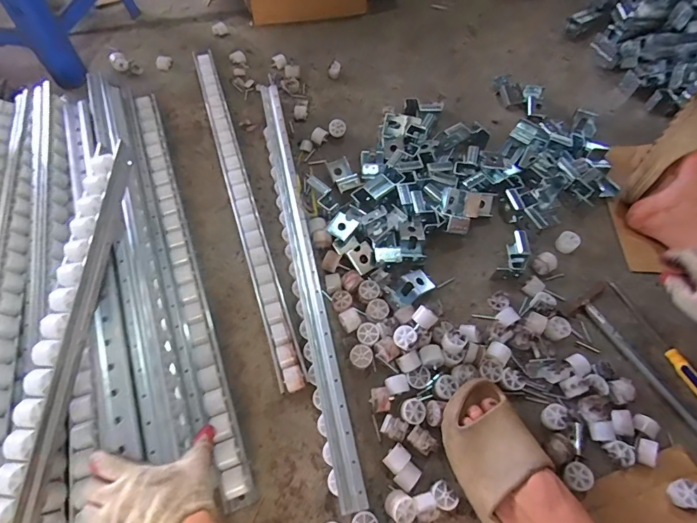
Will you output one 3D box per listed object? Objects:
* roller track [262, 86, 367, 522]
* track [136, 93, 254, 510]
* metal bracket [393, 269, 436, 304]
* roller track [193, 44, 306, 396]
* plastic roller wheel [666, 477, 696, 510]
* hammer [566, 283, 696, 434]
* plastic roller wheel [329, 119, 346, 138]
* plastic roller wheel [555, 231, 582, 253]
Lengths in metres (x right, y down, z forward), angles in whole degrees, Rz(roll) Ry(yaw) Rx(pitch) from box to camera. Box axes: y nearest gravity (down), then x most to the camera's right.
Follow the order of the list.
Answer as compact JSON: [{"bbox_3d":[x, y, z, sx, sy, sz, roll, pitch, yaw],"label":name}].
[{"bbox_3d":[-0.088,-0.035,0.715,0.060,0.048,0.830,-11,61,-9],"label":"roller track"},{"bbox_3d":[-0.289,-0.007,0.693,0.067,0.049,0.795,-19,64,-13],"label":"track"},{"bbox_3d":[0.112,0.041,0.688,0.064,0.023,0.045,-32,67,-19],"label":"metal bracket"},{"bbox_3d":[-0.204,-0.138,0.769,0.053,0.043,0.788,-15,62,-11],"label":"roller track"},{"bbox_3d":[0.452,0.312,0.541,0.034,0.034,0.035,1,60,-2],"label":"plastic roller wheel"},{"bbox_3d":[0.487,0.166,0.639,0.079,0.018,0.286,-31,66,-19],"label":"hammer"},{"bbox_3d":[-0.025,-0.286,0.863,0.036,0.020,0.036,-2,105,-9],"label":"plastic roller wheel"},{"bbox_3d":[0.408,-0.035,0.750,0.035,0.039,0.030,42,66,19],"label":"plastic roller wheel"}]

